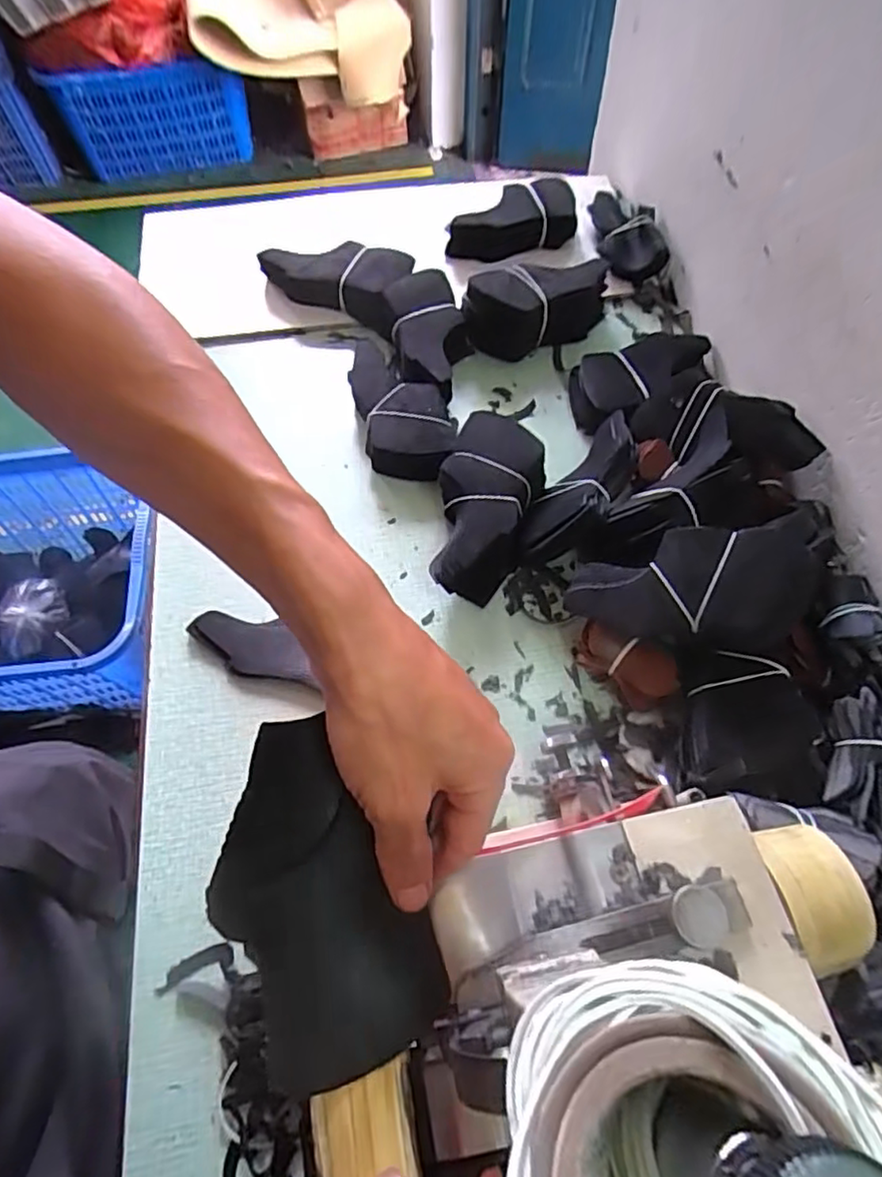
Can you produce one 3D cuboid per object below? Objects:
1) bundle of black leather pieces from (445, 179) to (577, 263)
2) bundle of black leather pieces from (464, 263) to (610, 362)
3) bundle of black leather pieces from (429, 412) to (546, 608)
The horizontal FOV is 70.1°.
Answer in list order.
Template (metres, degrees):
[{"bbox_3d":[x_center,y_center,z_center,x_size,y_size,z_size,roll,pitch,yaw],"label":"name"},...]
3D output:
[{"bbox_3d":[0.080,-0.425,0.714,0.150,0.058,0.066,-13,64,-10],"label":"bundle of black leather pieces"},{"bbox_3d":[0.101,-0.291,0.647,0.162,0.057,0.070,-13,64,-10],"label":"bundle of black leather pieces"},{"bbox_3d":[0.035,-0.065,0.524,0.077,0.060,0.155,18,63,6],"label":"bundle of black leather pieces"}]

